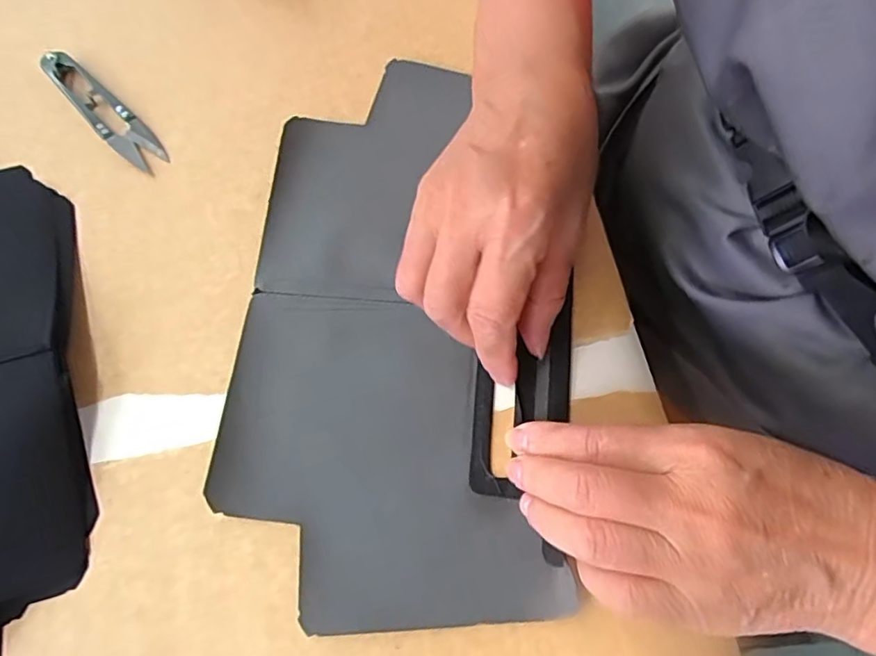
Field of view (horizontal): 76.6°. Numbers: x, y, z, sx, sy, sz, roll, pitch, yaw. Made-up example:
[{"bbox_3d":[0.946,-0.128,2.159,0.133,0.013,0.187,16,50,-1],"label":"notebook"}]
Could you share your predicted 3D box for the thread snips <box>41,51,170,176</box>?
[{"bbox_3d":[-0.198,-0.128,0.326,0.100,0.012,0.022,41,77,14],"label":"thread snips"}]

